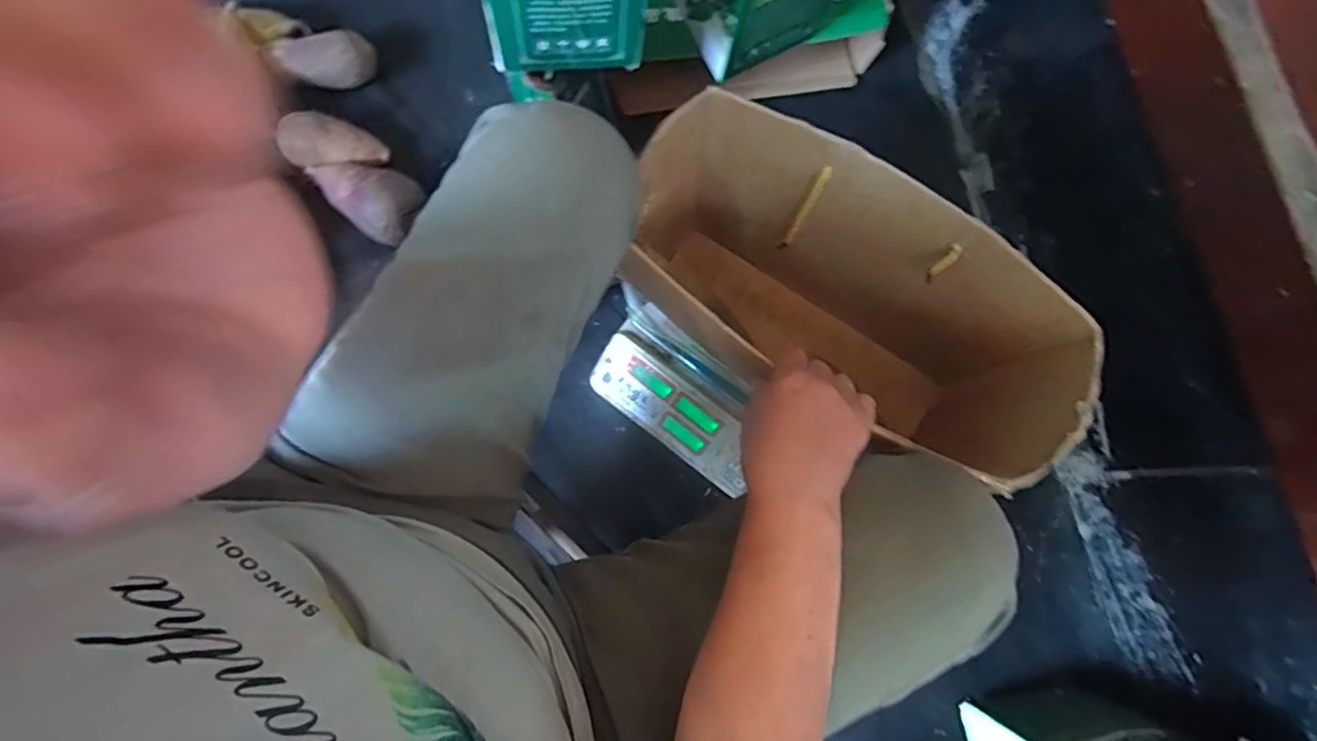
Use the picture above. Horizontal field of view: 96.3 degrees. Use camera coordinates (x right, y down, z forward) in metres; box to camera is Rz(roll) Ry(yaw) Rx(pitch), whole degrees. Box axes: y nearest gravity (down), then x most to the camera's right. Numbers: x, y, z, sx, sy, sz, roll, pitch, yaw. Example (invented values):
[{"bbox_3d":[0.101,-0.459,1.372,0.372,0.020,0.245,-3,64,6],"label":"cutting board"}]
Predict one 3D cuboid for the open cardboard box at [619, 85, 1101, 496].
[{"bbox_3d":[0.158,-0.062,0.576,0.380,0.293,0.144,40,82,8],"label":"open cardboard box"}]

